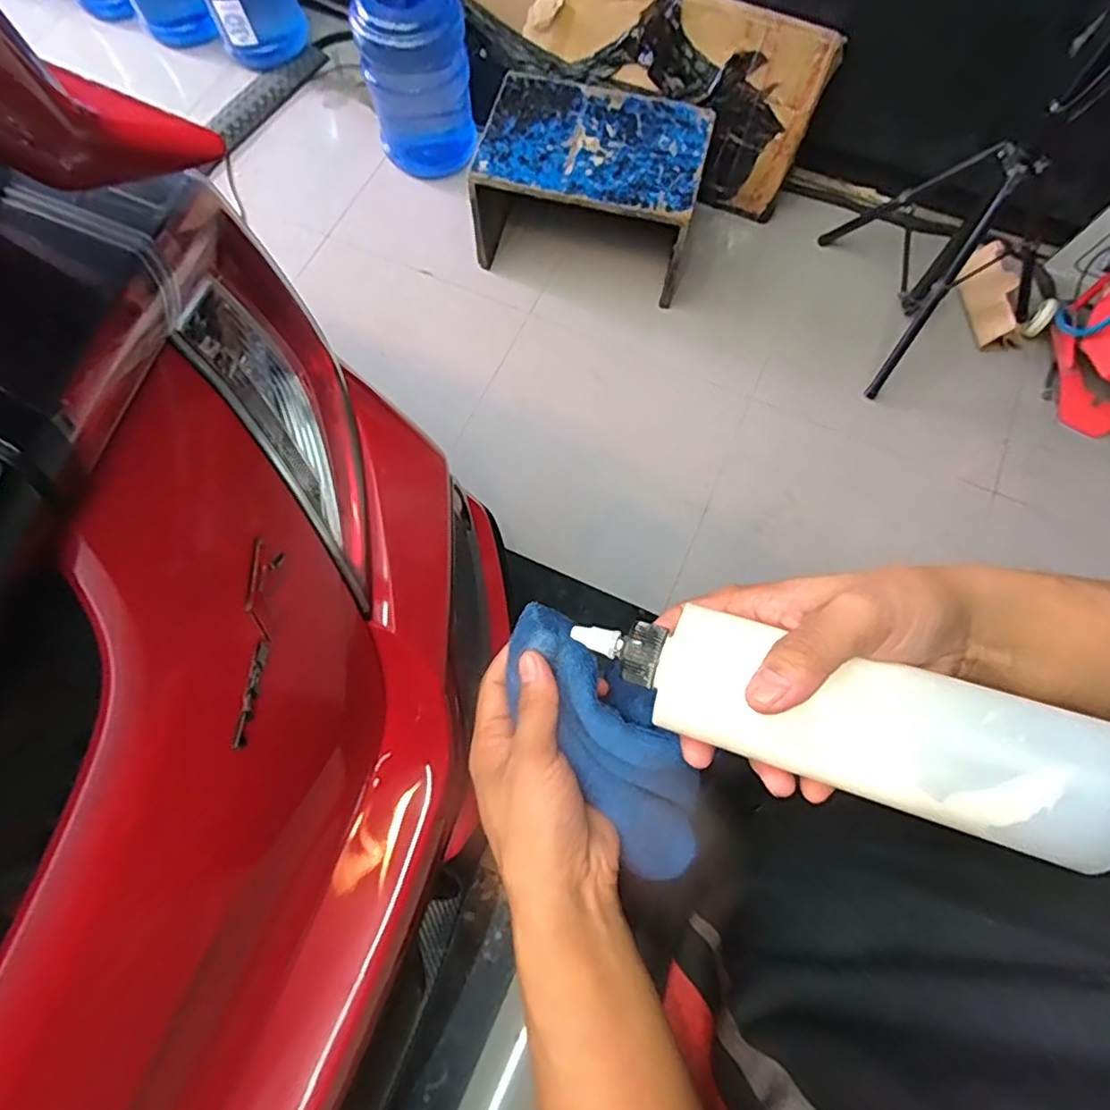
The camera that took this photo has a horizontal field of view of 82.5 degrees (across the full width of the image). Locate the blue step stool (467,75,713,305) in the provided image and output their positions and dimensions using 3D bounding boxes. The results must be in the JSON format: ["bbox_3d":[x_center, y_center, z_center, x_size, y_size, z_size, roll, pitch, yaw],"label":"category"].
[{"bbox_3d":[0.093,-0.896,1.534,0.508,0.248,0.365,16,72,4],"label":"blue step stool"}]

